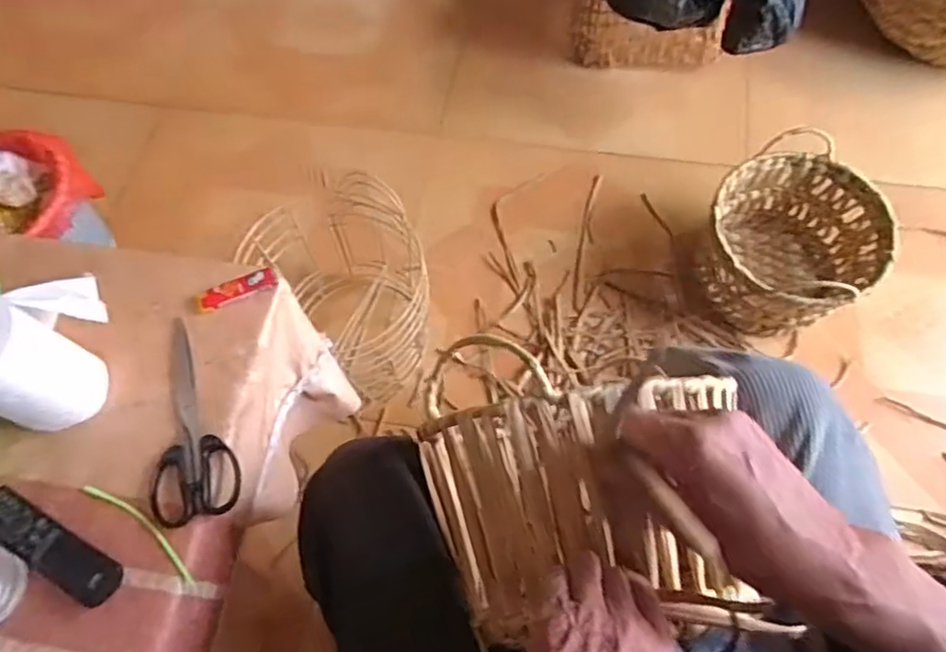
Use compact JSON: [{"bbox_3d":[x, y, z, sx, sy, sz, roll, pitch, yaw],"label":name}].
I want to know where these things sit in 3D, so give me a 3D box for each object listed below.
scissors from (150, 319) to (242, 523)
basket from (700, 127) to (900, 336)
[{"bbox_3d":[-0.272,0.084,0.594,0.076,0.017,0.199,-23,66,-8],"label":"scissors"},{"bbox_3d":[0.489,-0.123,1.020,0.251,0.188,0.244,-1,66,1],"label":"basket"}]

